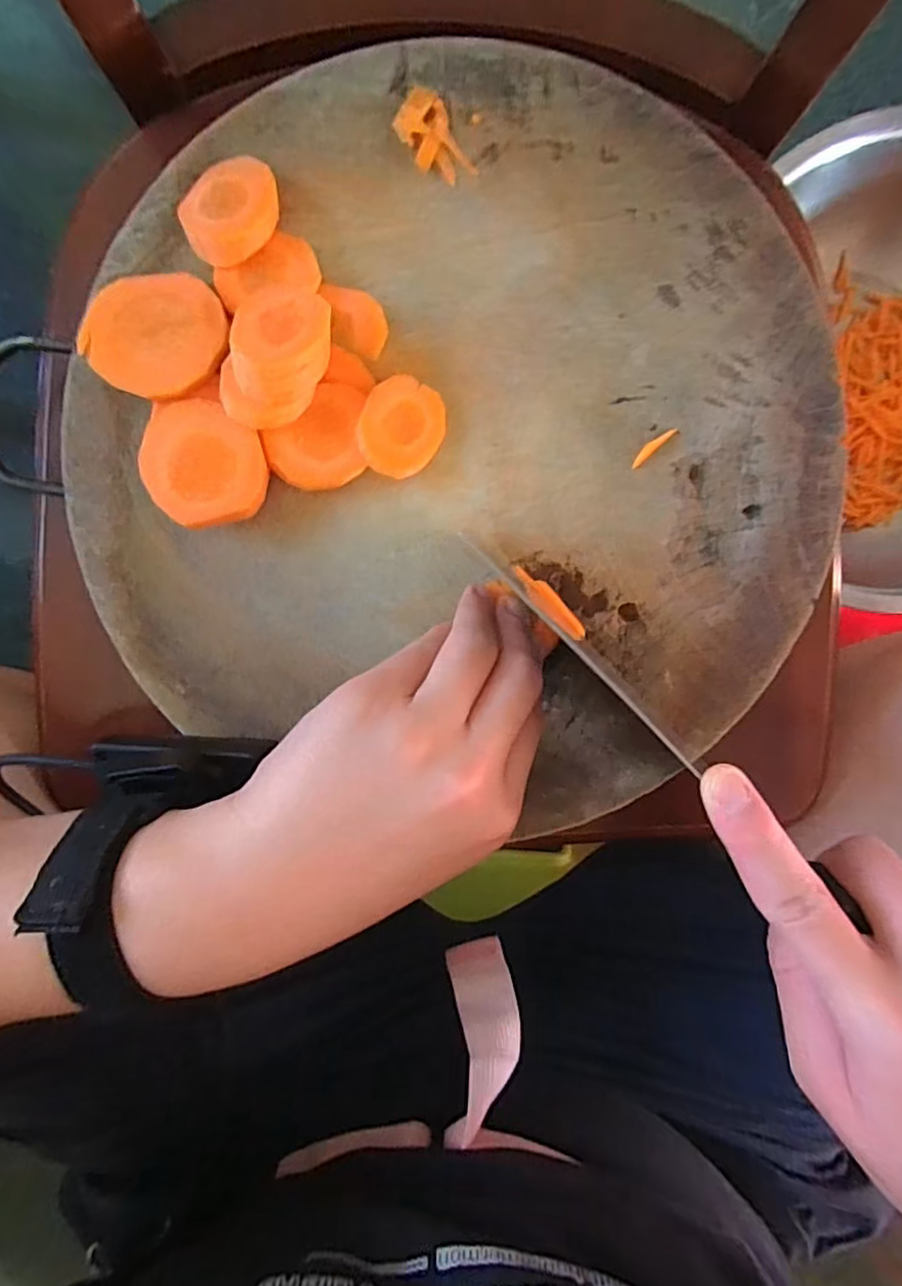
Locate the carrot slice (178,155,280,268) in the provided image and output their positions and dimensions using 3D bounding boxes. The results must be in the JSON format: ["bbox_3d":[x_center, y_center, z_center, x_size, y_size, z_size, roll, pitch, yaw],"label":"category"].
[{"bbox_3d":[-0.092,-0.180,0.251,0.037,0.015,0.043,43,93,-5],"label":"carrot slice"}]

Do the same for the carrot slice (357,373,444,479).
[{"bbox_3d":[-0.021,-0.093,0.261,0.035,0.007,0.041,21,93,-21],"label":"carrot slice"}]

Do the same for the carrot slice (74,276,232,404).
[{"bbox_3d":[-0.121,-0.128,0.248,0.055,0.005,0.051,0,86,-6],"label":"carrot slice"}]

